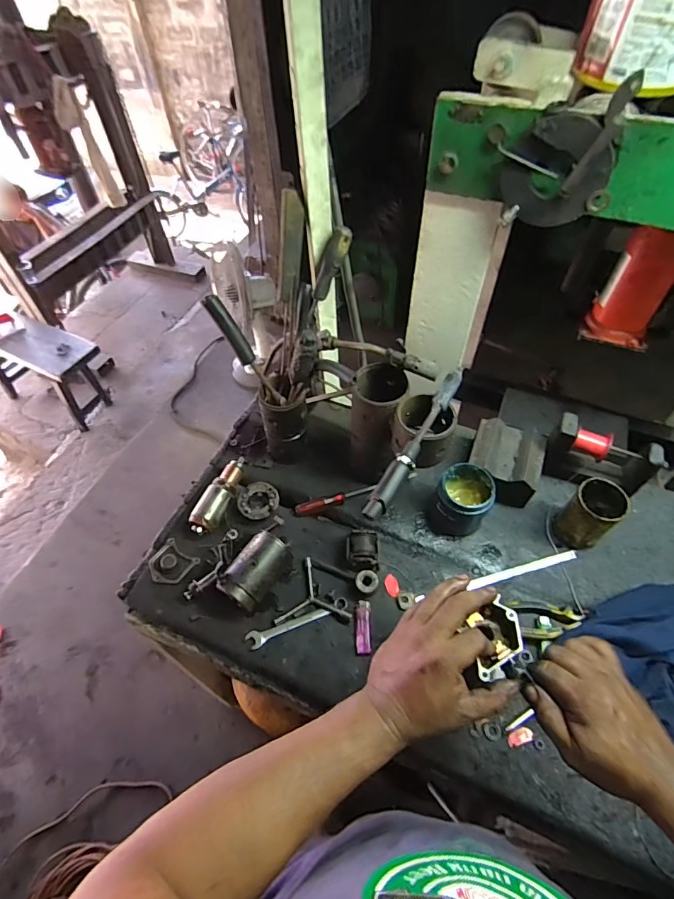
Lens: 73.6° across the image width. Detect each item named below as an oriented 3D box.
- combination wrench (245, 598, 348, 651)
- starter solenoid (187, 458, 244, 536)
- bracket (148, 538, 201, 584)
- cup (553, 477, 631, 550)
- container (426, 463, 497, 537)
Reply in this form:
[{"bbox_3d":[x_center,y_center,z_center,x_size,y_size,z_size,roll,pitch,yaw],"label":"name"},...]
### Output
[{"bbox_3d":[-0.061,0.279,0.724,0.166,0.007,0.025,-18,55,-11],"label":"combination wrench"},{"bbox_3d":[-0.214,0.081,0.835,0.051,0.042,0.164,15,56,12],"label":"starter solenoid"},{"bbox_3d":[-0.290,0.196,0.780,0.073,0.021,0.069,31,61,22],"label":"bracket"},{"bbox_3d":[0.417,0.113,0.752,0.078,0.122,0.070,-35,60,-22],"label":"cup"},{"bbox_3d":[0.215,0.093,0.781,0.087,0.116,0.091,-1,54,1],"label":"container"}]

